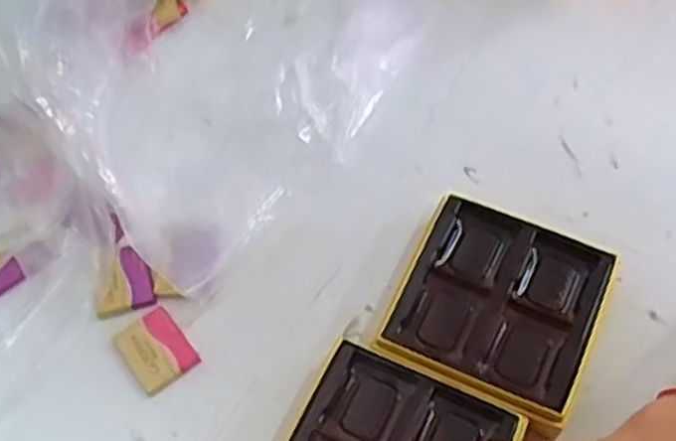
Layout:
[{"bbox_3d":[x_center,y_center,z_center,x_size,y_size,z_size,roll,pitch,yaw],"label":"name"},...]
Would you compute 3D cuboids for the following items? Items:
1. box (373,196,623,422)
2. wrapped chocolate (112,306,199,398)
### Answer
[{"bbox_3d":[0.080,0.045,0.400,0.094,0.031,0.098,22,63,13],"label":"box"},{"bbox_3d":[-0.095,0.067,0.408,0.032,0.004,0.039,-35,65,-17],"label":"wrapped chocolate"}]

